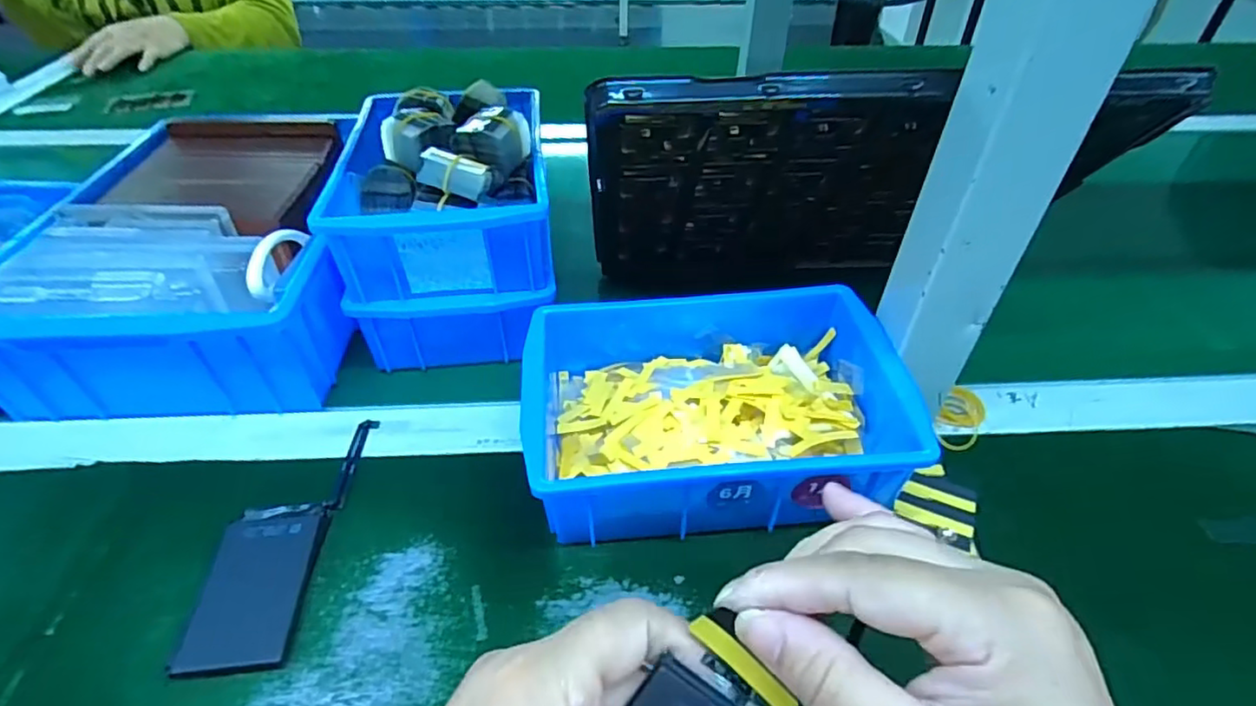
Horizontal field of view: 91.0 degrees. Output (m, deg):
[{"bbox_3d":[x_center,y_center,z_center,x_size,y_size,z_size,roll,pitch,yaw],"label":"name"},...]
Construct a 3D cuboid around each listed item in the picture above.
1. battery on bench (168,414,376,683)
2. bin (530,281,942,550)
[{"bbox_3d":[-0.182,0.092,0.328,0.049,0.008,0.148,6,39,-5],"label":"battery on bench"},{"bbox_3d":[0.044,0.020,0.355,0.201,0.057,0.153,-3,43,-4],"label":"bin"}]

